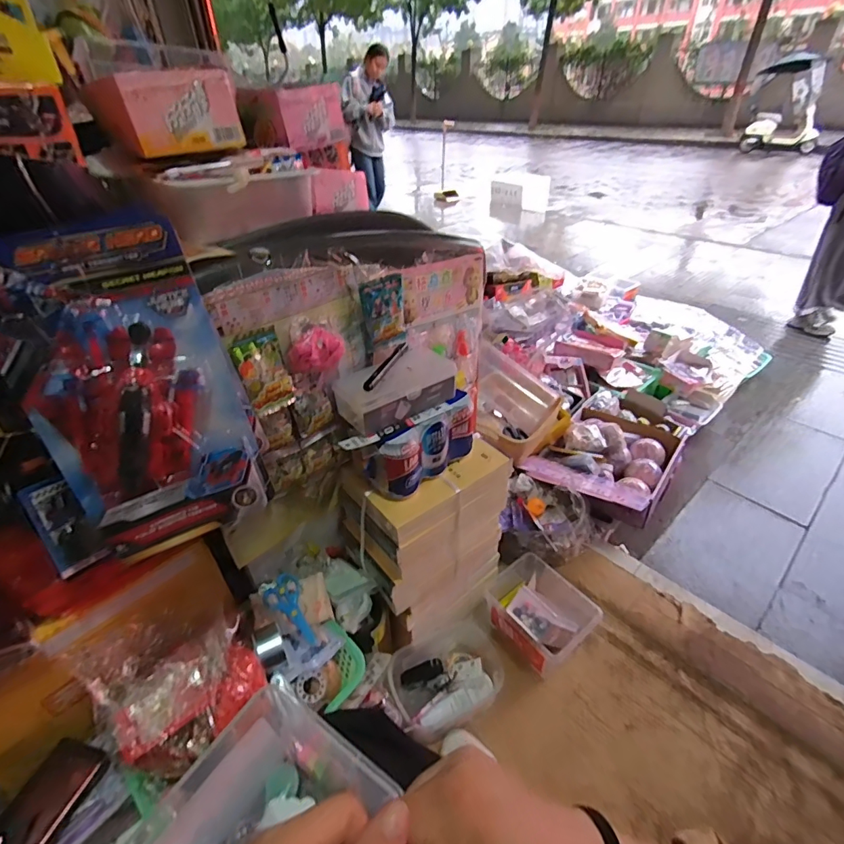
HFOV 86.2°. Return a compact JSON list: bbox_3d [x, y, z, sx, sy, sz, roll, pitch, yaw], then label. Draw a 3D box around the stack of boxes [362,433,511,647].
[{"bbox_3d":[0.021,0.234,0.875,0.284,0.372,0.157,-21,41,-24],"label":"stack of boxes"}]

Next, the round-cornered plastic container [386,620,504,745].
[{"bbox_3d":[0.051,0.485,0.862,0.227,0.092,0.158,-16,39,-19],"label":"round-cornered plastic container"}]

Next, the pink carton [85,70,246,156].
[{"bbox_3d":[-0.305,-0.379,0.551,0.137,0.079,0.102,-30,45,-32],"label":"pink carton"}]

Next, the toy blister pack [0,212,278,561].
[{"bbox_3d":[-0.265,-0.025,0.420,0.173,0.300,0.061,-24,20,-23],"label":"toy blister pack"}]

